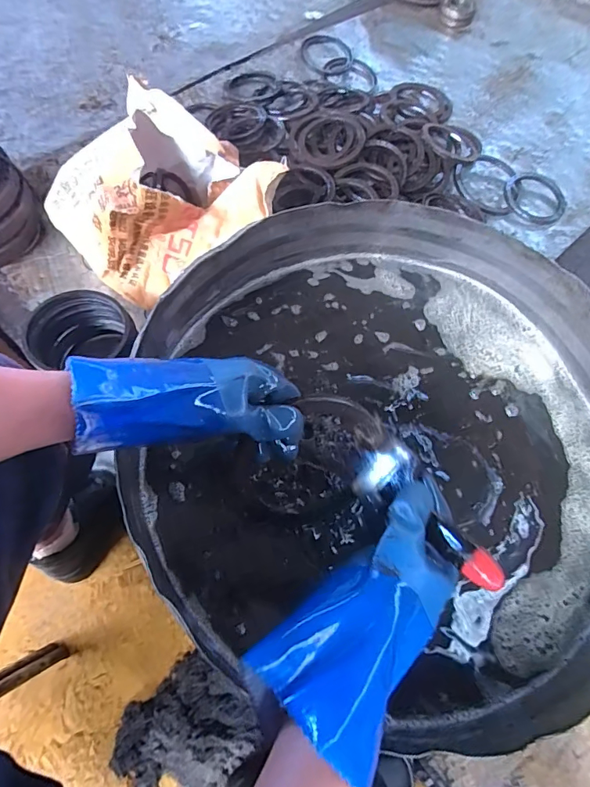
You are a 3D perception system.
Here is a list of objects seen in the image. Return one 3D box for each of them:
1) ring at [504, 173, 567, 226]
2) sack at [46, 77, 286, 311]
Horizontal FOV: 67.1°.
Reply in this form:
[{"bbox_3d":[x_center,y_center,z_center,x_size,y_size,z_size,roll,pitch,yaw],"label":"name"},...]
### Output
[{"bbox_3d":[0.577,-0.468,1.061,0.142,0.014,0.170,37,69,13],"label":"ring"},{"bbox_3d":[-0.253,-0.369,0.804,0.345,0.171,0.293,-32,71,-16],"label":"sack"}]

